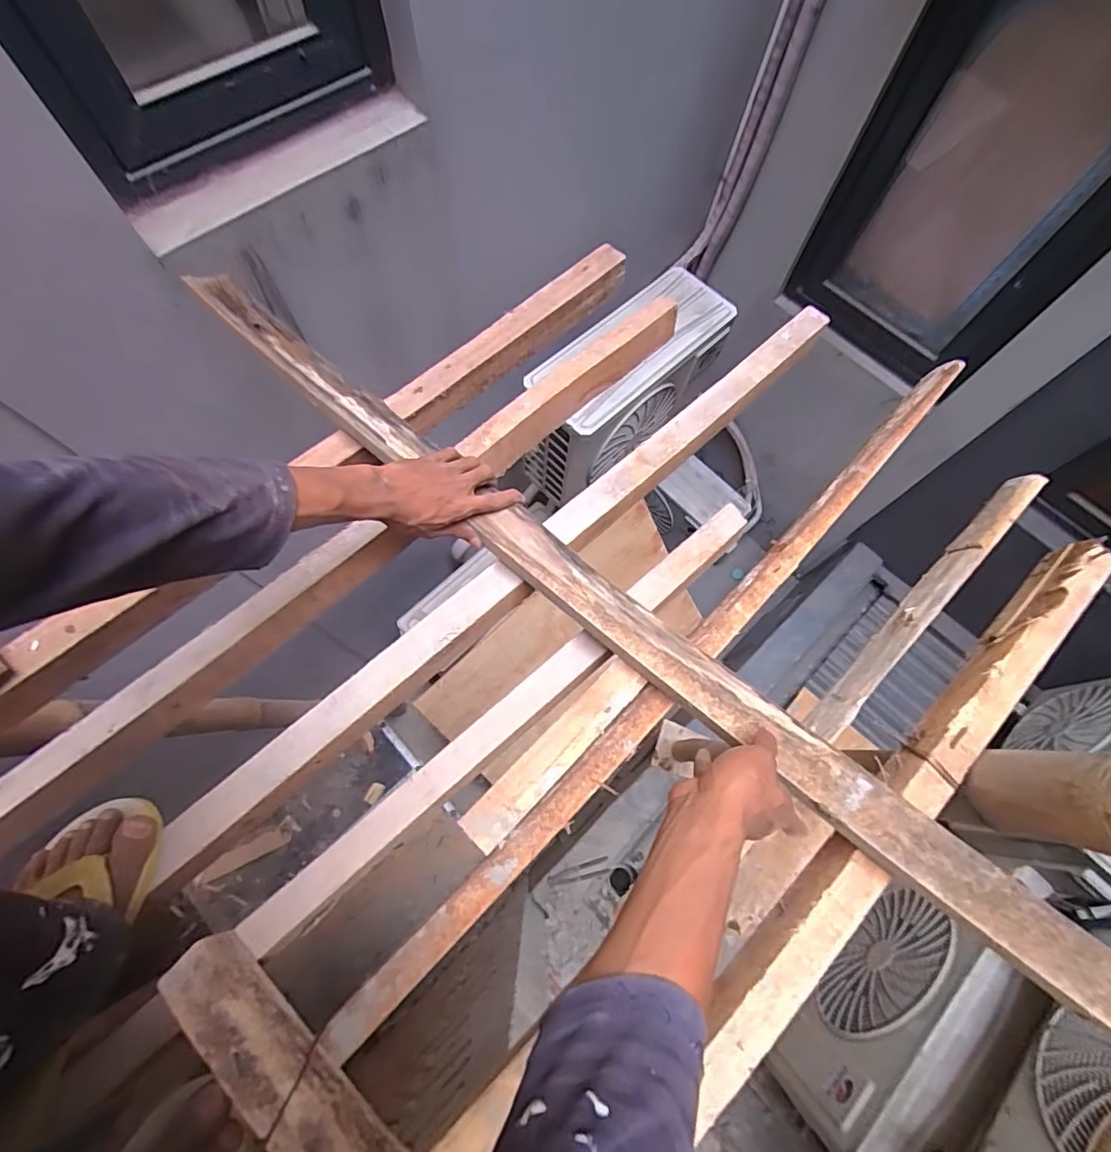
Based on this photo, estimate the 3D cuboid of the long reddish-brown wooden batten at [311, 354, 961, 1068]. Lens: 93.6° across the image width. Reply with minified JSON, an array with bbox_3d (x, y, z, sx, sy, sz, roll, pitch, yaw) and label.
[{"bbox_3d":[0.165,0.059,0.530,0.925,0.014,0.040,-42,76,-16],"label":"long reddish-brown wooden batten"}]

